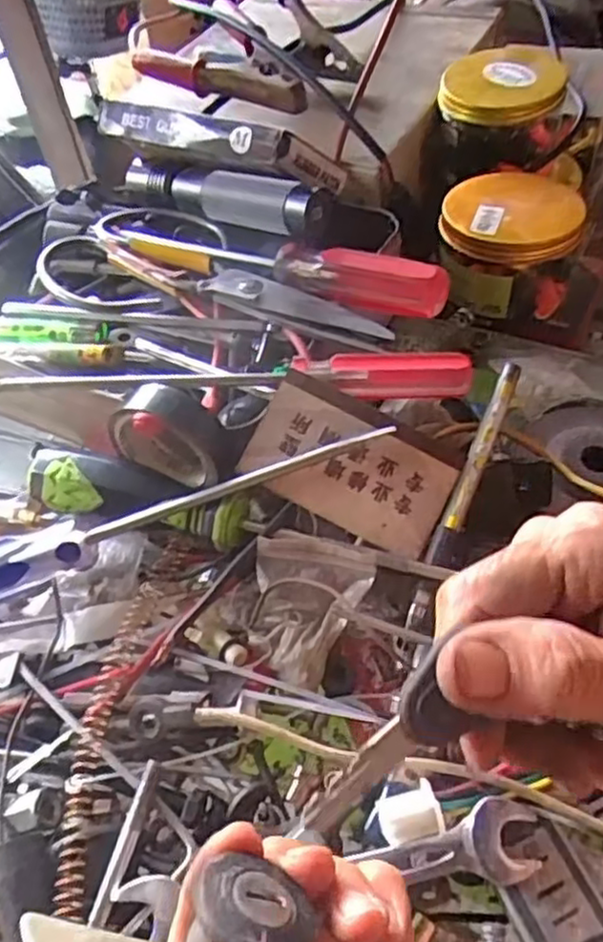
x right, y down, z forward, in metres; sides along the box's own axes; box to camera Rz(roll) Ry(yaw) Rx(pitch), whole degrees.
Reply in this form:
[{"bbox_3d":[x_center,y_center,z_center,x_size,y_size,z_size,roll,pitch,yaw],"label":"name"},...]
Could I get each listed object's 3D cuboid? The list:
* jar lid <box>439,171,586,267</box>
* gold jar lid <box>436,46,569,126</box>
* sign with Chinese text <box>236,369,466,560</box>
[{"bbox_3d":[0.131,-0.156,0.429,0.077,0.019,0.080,-2,51,3],"label":"jar lid"},{"bbox_3d":[0.135,-0.265,0.481,0.080,0.018,0.089,2,51,6],"label":"gold jar lid"},{"bbox_3d":[0.023,-0.004,0.315,0.088,0.006,0.053,27,87,2],"label":"sign with Chinese text"}]

